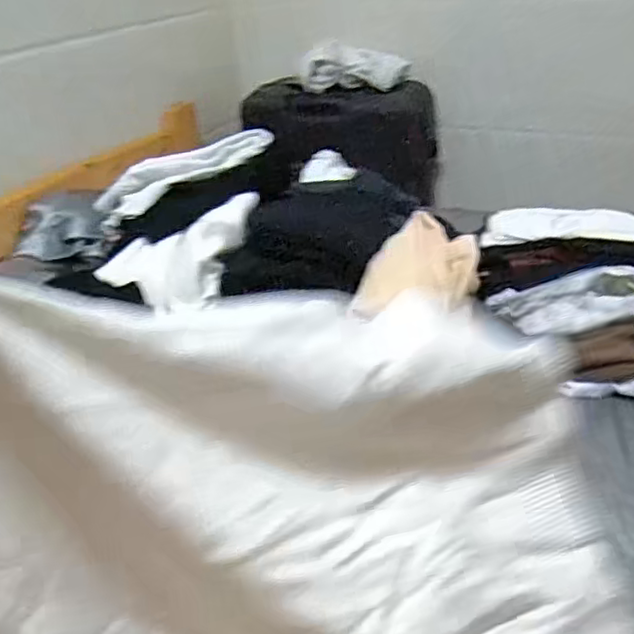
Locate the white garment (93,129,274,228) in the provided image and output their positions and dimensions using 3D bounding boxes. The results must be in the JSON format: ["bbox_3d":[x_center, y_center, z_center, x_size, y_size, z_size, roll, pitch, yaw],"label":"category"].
[{"bbox_3d":[-0.230,-0.255,1.139,0.330,0.073,0.107,-25,34,-6],"label":"white garment"}]

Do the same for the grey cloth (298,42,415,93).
[{"bbox_3d":[0.097,-0.609,1.580,0.290,0.103,0.076,-12,32,-13],"label":"grey cloth"}]

